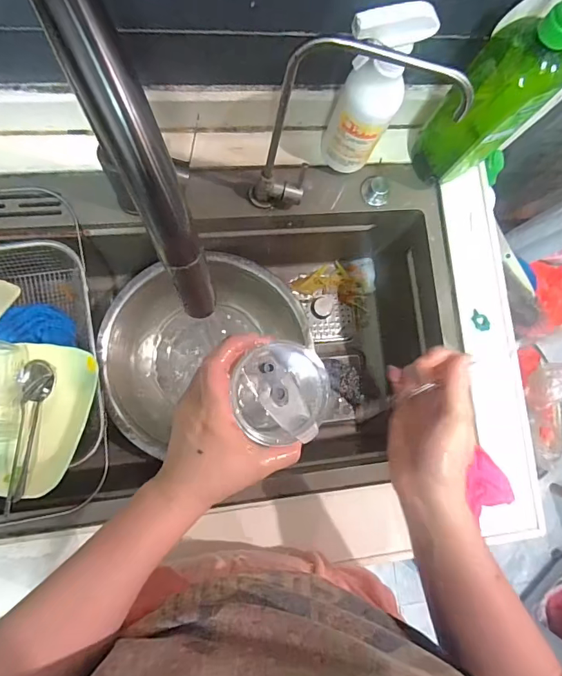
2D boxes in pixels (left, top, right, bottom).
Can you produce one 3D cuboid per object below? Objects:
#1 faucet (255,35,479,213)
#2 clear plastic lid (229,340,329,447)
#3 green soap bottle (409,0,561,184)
[{"bbox_3d":[0.078,-0.224,0.477,0.207,0.267,0.040,-5,84,-8],"label":"faucet"},{"bbox_3d":[0.001,0.045,0.355,0.079,0.019,0.081,1,83,-7],"label":"clear plastic lid"},{"bbox_3d":[0.256,-0.284,0.492,0.077,0.288,0.091,-41,90,-10],"label":"green soap bottle"}]

